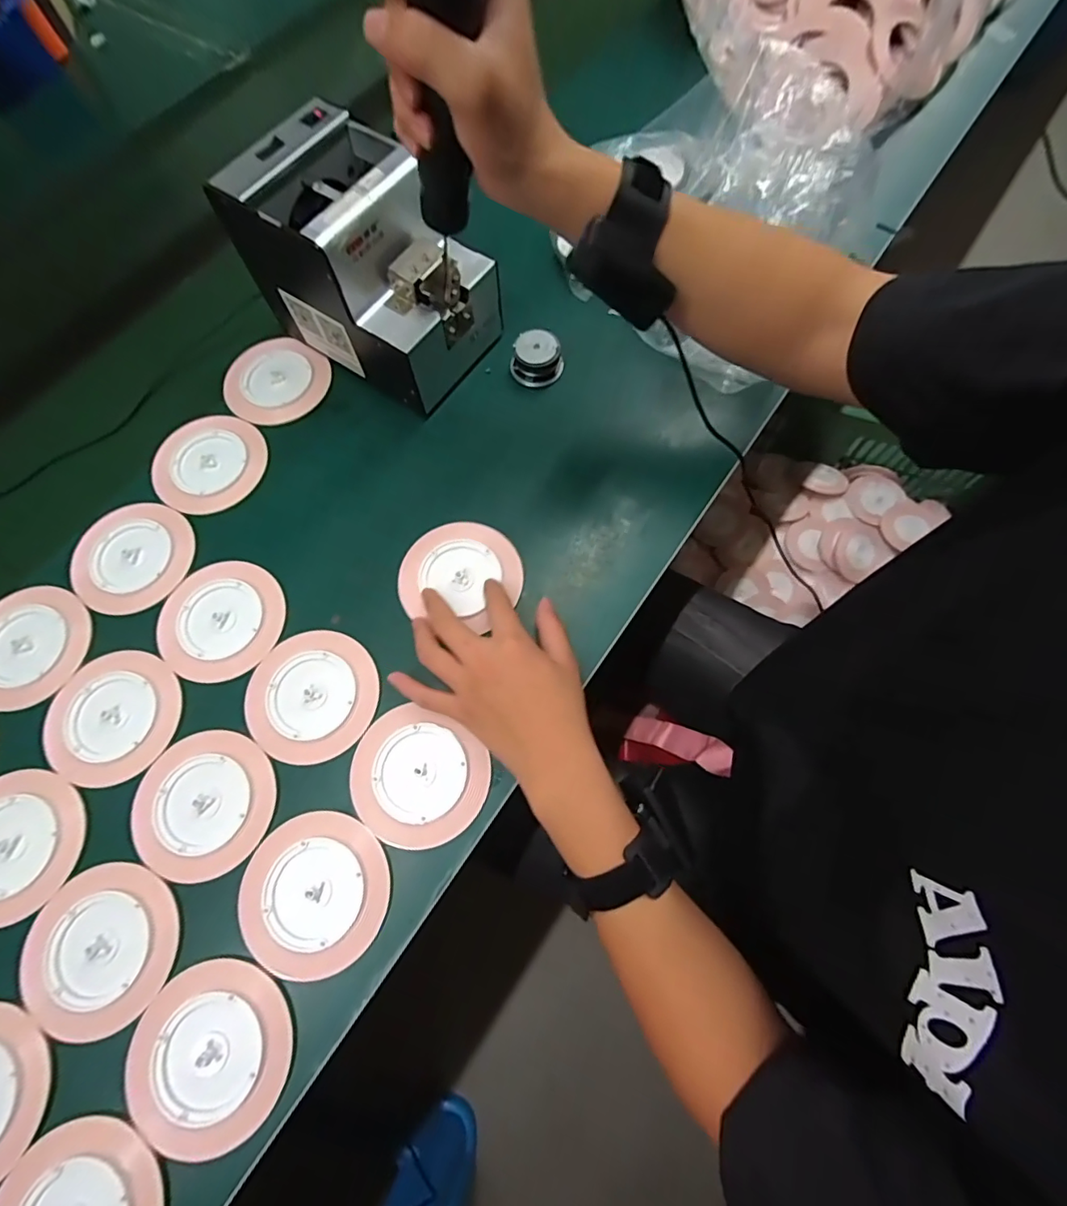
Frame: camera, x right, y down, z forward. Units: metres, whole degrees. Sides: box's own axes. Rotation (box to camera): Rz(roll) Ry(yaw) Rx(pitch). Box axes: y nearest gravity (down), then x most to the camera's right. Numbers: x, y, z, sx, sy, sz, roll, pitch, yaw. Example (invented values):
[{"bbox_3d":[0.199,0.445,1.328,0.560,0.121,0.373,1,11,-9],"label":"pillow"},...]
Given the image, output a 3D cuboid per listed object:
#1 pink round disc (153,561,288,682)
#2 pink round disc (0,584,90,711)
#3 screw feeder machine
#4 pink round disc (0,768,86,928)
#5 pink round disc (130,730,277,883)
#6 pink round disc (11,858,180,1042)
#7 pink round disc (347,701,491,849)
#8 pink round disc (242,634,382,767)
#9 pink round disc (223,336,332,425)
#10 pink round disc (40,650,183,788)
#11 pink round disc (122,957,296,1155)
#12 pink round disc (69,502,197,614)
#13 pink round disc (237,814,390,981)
[{"bbox_3d":[-0.256,0.013,0.424,0.096,0.004,0.097,-1,71,2],"label":"pink round disc"},{"bbox_3d":[-0.412,0.034,0.422,0.093,0.007,0.098,-1,71,2],"label":"pink round disc"},{"bbox_3d":[-0.135,-0.283,0.448,0.175,0.145,0.135,32,75,13],"label":"screw feeder machine"},{"bbox_3d":[-0.378,0.175,0.372,0.103,0.004,0.099,-1,71,2],"label":"pink round disc"},{"bbox_3d":[-0.240,0.146,0.378,0.099,0.004,0.097,-1,71,2],"label":"pink round disc"},{"bbox_3d":[-0.293,0.234,0.350,0.098,0.004,0.102,-1,71,2],"label":"pink round disc"},{"bbox_3d":[-0.085,0.128,0.382,0.098,0.006,0.089,20,73,9],"label":"pink round disc"},{"bbox_3d":[-0.172,0.072,0.403,0.101,0.004,0.096,-1,71,2],"label":"pink round disc"},{"bbox_3d":[-0.248,-0.214,0.502,0.096,0.005,0.093,-1,71,2],"label":"pink round disc"},{"bbox_3d":[-0.326,0.088,0.402,0.102,0.004,0.097,-1,71,2],"label":"pink round disc"},{"bbox_3d":[-0.205,0.284,0.328,0.100,0.005,0.096,-1,71,2],"label":"pink round disc"},{"bbox_3d":[-0.344,-0.039,0.446,0.097,0.010,0.096,-1,71,2],"label":"pink round disc"},{"bbox_3d":[-0.152,0.199,0.358,0.101,0.004,0.097,-1,71,2],"label":"pink round disc"}]

